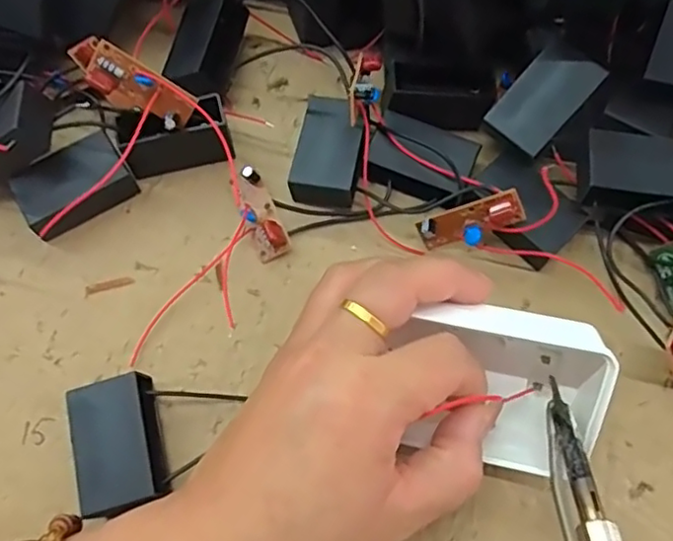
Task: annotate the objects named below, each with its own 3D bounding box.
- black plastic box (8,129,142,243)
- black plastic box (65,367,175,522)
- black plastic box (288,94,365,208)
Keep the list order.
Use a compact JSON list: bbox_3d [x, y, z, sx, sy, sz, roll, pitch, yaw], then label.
[{"bbox_3d":[-0.117,-0.037,0.277,0.047,0.019,0.028,-35,73,-13],"label":"black plastic box"},{"bbox_3d":[-0.082,0.067,0.234,0.031,0.023,0.048,-13,69,-6],"label":"black plastic box"},{"bbox_3d":[-0.003,-0.053,0.283,0.029,0.020,0.051,11,69,4],"label":"black plastic box"}]

